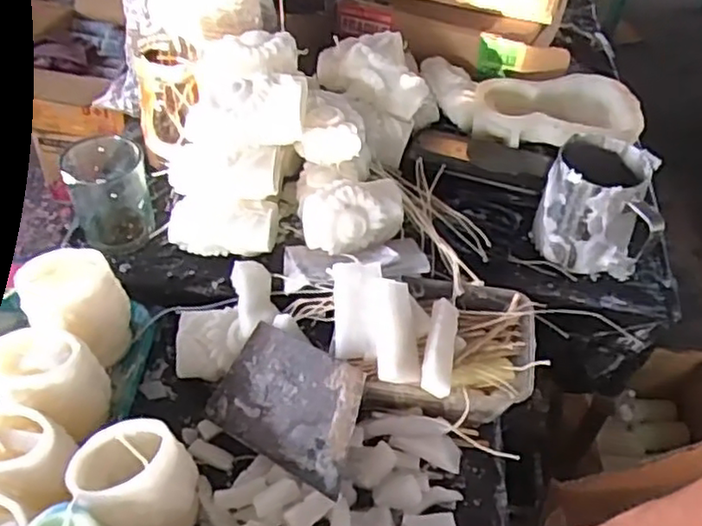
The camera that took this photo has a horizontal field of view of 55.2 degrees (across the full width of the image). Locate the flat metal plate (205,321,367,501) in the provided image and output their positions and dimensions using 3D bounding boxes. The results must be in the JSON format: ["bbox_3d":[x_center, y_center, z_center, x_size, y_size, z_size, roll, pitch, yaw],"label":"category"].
[{"bbox_3d":[-0.052,0.112,0.552,0.136,0.005,0.095,23,88,30],"label":"flat metal plate"}]

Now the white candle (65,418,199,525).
[{"bbox_3d":[-0.154,0.160,0.488,0.078,0.079,0.063,-11,50,-12],"label":"white candle"}]

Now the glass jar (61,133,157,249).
[{"bbox_3d":[-0.229,-0.065,0.644,0.069,0.090,0.070,1,48,-1],"label":"glass jar"}]

